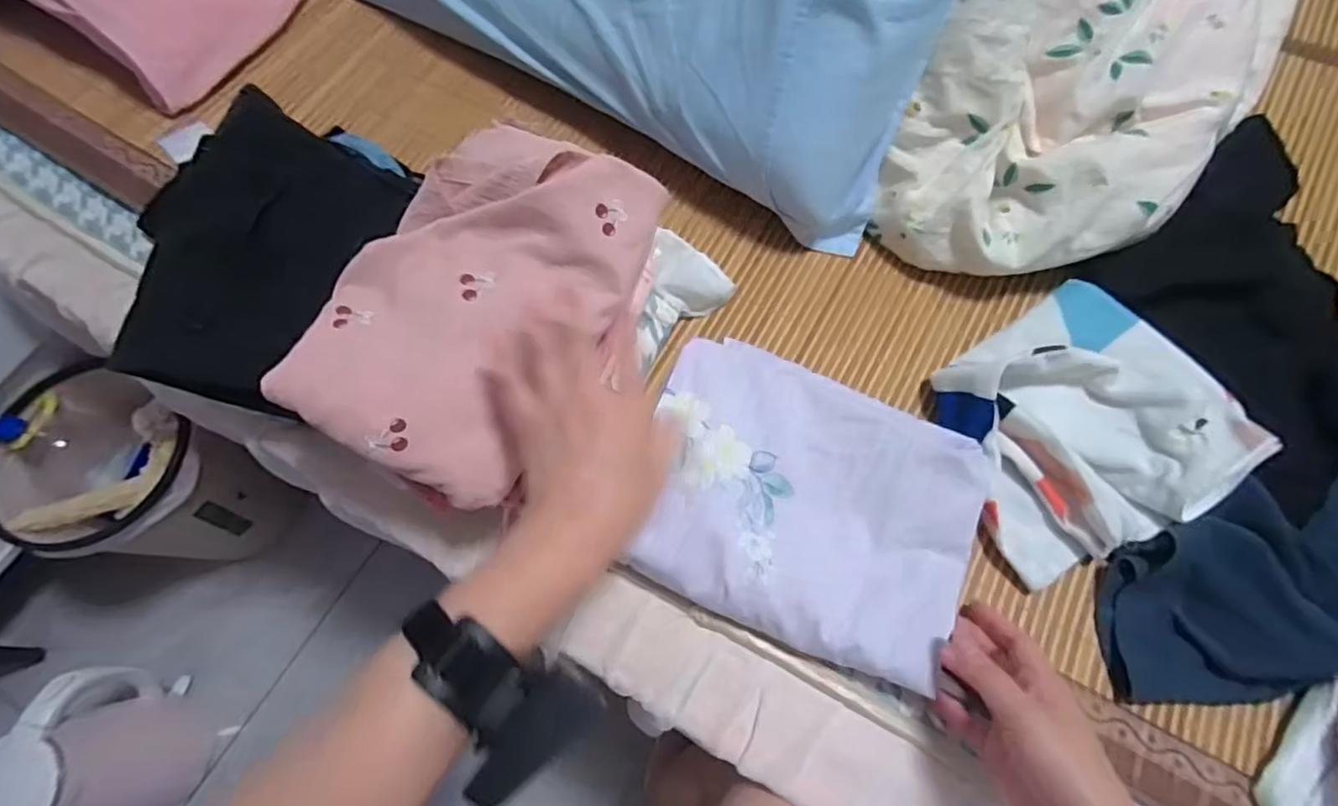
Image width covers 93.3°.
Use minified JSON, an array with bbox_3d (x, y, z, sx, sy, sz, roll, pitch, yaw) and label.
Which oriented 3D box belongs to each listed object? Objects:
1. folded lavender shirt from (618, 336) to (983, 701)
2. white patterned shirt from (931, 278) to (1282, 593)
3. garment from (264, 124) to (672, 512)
[{"bbox_3d":[0.103,0.069,0.481,0.250,0.038,0.204,24,73,10],"label":"folded lavender shirt"},{"bbox_3d":[0.322,0.016,0.498,0.211,0.062,0.190,-32,73,-9],"label":"white patterned shirt"},{"bbox_3d":[-0.127,-0.077,0.448,0.196,0.053,0.278,36,75,13],"label":"garment"}]

